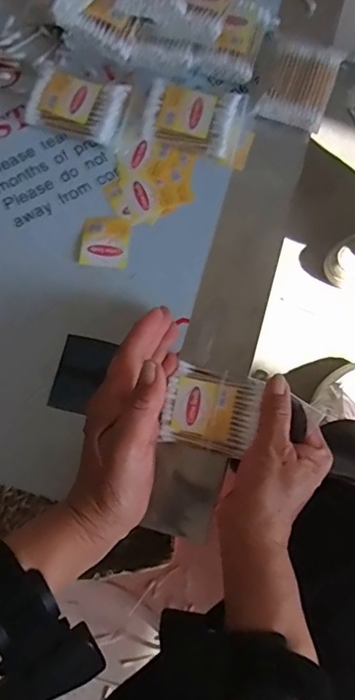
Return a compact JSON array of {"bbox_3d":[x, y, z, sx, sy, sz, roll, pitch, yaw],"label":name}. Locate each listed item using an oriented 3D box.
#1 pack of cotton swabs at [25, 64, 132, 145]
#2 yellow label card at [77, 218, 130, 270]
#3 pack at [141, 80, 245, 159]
[{"bbox_3d":[-0.084,-0.214,0.431,0.079,0.023,0.056,16,77,6],"label":"pack of cotton swabs"},{"bbox_3d":[-0.060,-0.090,0.414,0.040,0.004,0.043,5,77,-3],"label":"yellow label card"},{"bbox_3d":[0.014,-0.201,0.424,0.078,0.020,0.058,14,76,5],"label":"pack"}]

